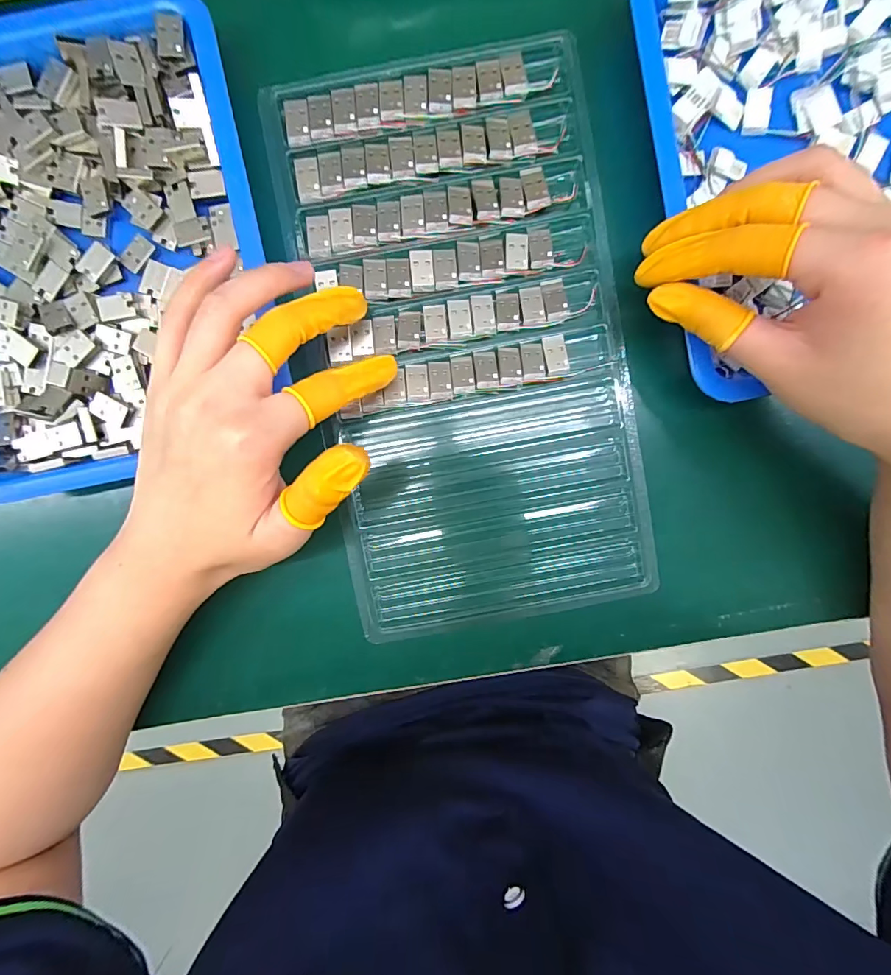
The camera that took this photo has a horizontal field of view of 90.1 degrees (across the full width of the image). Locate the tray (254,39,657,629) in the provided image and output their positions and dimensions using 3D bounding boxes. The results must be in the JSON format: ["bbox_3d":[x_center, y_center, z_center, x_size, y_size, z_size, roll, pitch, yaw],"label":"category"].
[{"bbox_3d":[0.014,-0.071,0.239,0.160,0.017,0.293,-10,97,0],"label":"tray"}]

